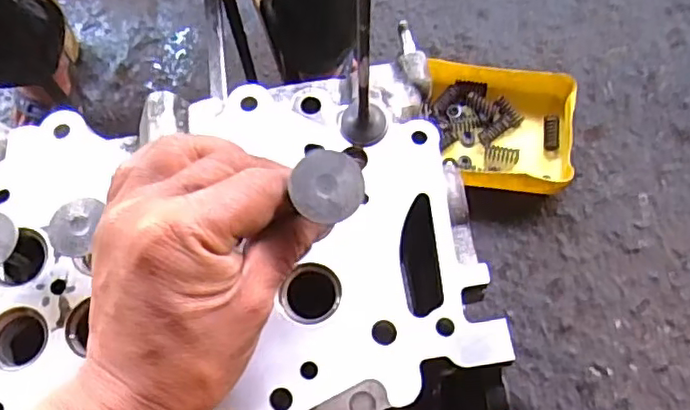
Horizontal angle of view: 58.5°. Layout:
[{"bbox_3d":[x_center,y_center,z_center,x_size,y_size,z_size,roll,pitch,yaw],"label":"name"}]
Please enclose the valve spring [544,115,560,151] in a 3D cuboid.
[{"bbox_3d":[0.302,-0.106,0.902,0.019,0.016,0.052,4,69,3],"label":"valve spring"}]

